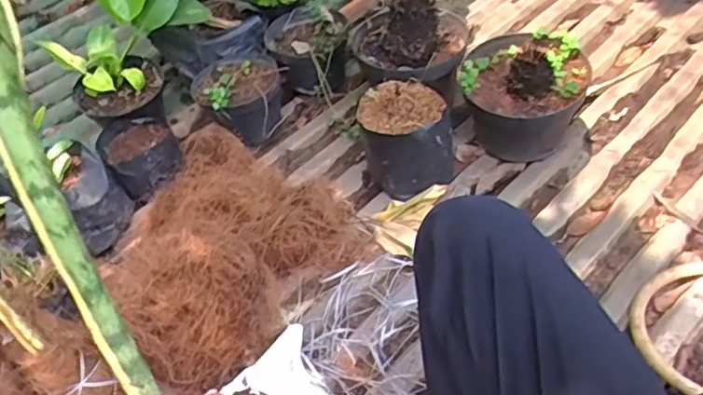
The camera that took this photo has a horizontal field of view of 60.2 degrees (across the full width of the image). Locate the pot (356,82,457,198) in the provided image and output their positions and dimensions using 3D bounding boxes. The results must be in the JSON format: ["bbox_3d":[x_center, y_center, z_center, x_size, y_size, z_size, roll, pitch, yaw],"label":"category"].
[{"bbox_3d":[0.097,-0.099,1.085,0.158,0.159,0.148,-2,50,2],"label":"pot"}]

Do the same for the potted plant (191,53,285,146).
[{"bbox_3d":[-0.220,-0.199,1.223,0.169,0.129,0.198,-24,53,-15],"label":"potted plant"}]

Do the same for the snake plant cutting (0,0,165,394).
[{"bbox_3d":[-0.177,-0.007,0.358,0.029,0.372,0.034,-21,18,-15],"label":"snake plant cutting"}]

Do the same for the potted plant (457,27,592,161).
[{"bbox_3d":[0.308,-0.184,1.110,0.219,0.163,0.204,17,53,17],"label":"potted plant"}]

